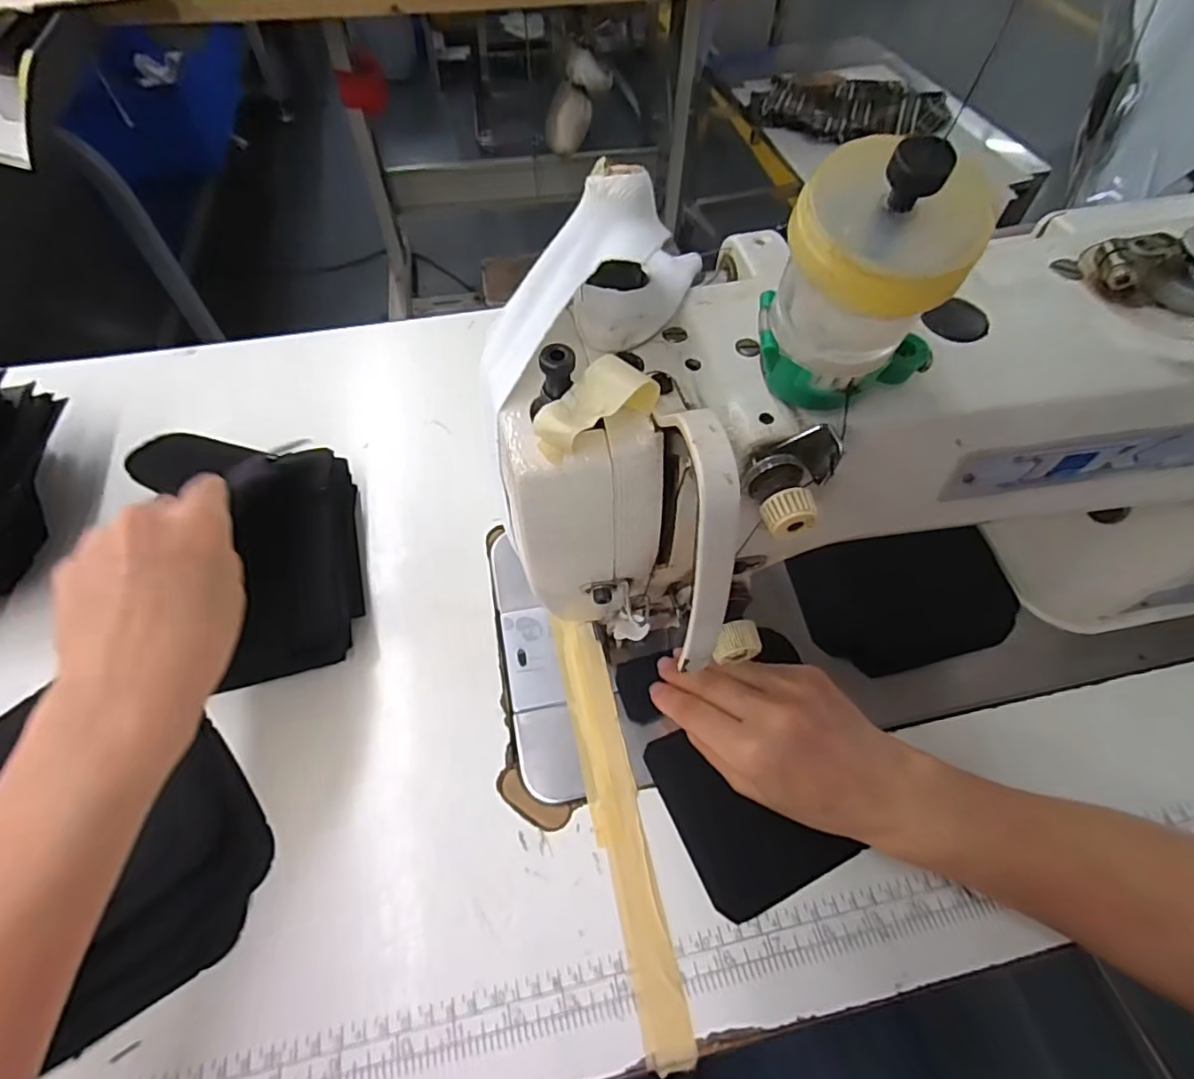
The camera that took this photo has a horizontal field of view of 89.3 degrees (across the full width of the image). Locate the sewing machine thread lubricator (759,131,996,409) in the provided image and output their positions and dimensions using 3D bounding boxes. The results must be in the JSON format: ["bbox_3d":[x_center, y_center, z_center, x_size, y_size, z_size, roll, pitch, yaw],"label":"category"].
[{"bbox_3d":[0.064,-0.061,0.144,0.040,0.067,0.042,26,61,16],"label":"sewing machine thread lubricator"}]

